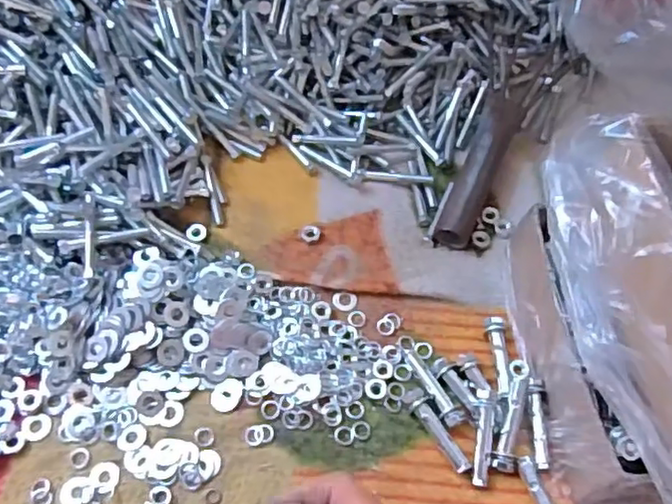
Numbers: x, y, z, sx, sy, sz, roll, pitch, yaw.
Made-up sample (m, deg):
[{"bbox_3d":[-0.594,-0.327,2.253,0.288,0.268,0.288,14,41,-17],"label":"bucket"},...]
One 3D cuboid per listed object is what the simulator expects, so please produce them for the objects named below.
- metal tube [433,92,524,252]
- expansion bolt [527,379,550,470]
[{"bbox_3d":[0.109,-0.063,0.483,0.027,0.028,0.133,23,63,9],"label":"metal tube"},{"bbox_3d":[0.128,0.108,0.402,0.012,0.006,0.056,1,61,-3],"label":"expansion bolt"}]

